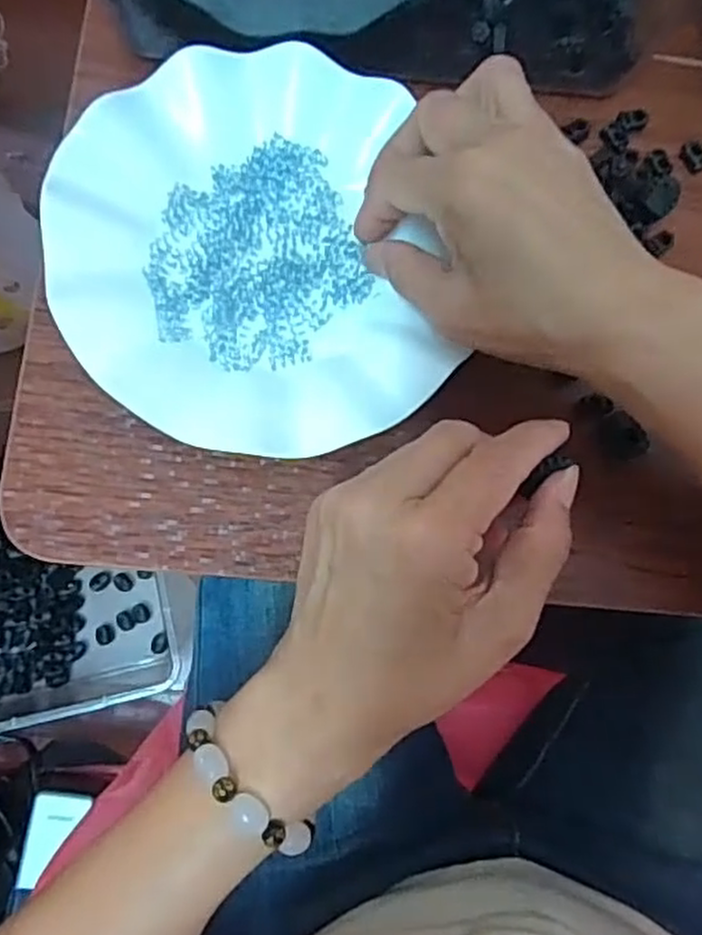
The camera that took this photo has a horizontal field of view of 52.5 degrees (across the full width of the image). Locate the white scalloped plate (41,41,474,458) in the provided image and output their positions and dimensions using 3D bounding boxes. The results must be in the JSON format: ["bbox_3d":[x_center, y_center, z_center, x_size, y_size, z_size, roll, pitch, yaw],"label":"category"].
[{"bbox_3d":[-0.042,-0.093,0.311,0.161,0.022,0.178,-19,85,-8],"label":"white scalloped plate"}]

